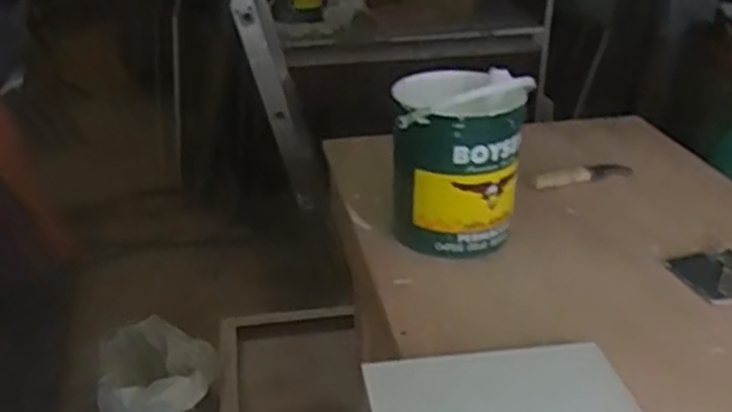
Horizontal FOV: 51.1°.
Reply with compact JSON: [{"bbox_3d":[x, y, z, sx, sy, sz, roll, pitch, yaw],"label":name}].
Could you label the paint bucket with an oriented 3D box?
[{"bbox_3d":[0.119,-0.066,1.026,0.159,0.217,0.159,1,27,1],"label":"paint bucket"}]

